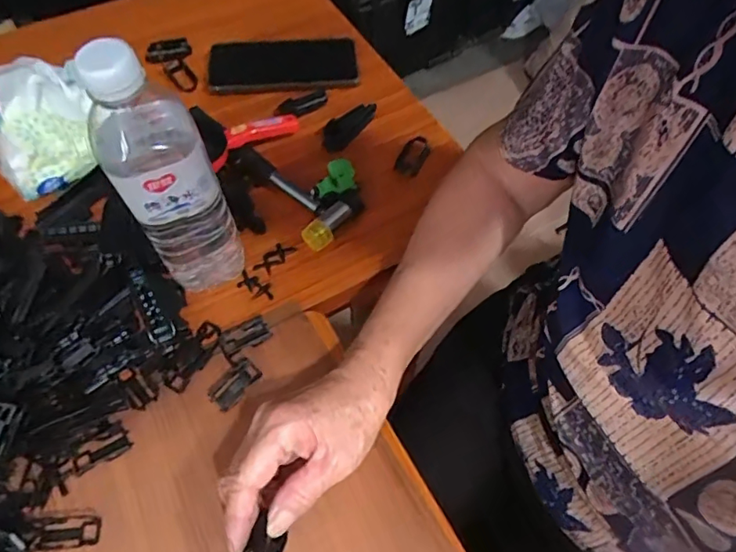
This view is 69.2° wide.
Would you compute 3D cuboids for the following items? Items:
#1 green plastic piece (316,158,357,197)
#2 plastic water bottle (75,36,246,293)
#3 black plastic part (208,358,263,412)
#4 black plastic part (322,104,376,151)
[{"bbox_3d":[-0.029,-0.088,0.489,0.036,0.043,0.011,-11,59,-8],"label":"green plastic piece"},{"bbox_3d":[-0.140,-0.067,0.373,0.067,0.207,0.060,-23,62,-15],"label":"plastic water bottle"},{"bbox_3d":[-0.102,0.081,0.404,0.023,0.004,0.039,39,65,20],"label":"black plastic part"},{"bbox_3d":[-0.021,-0.153,0.542,0.027,0.009,0.073,33,63,17],"label":"black plastic part"}]

